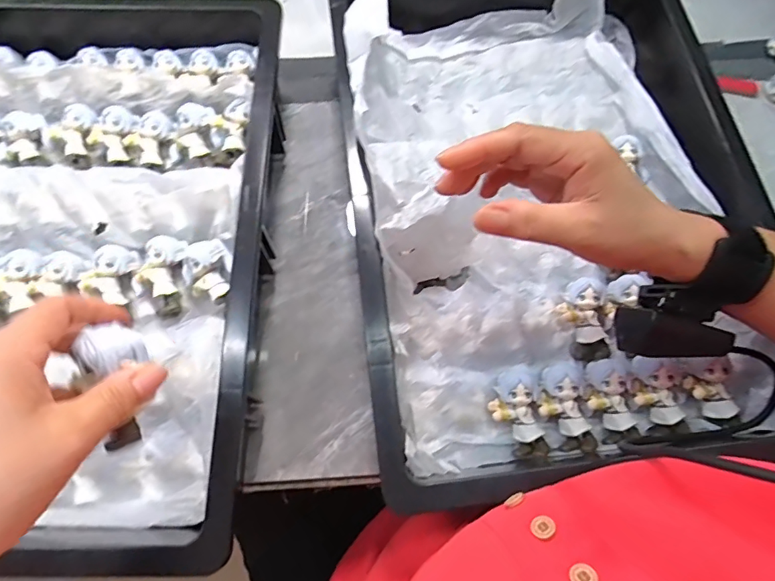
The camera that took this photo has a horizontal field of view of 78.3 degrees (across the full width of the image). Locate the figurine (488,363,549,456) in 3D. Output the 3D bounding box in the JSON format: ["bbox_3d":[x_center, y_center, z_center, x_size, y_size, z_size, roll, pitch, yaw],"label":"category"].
[{"bbox_3d":[0.097,0.088,0.352,0.039,0.026,0.065,0,71,0],"label":"figurine"}]

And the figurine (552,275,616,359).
[{"bbox_3d":[0.160,0.022,0.383,0.043,0.028,0.062,7,72,2],"label":"figurine"}]

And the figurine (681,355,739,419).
[{"bbox_3d":[0.239,0.073,0.355,0.027,0.028,0.044,-9,72,-3],"label":"figurine"}]

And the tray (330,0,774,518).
[{"bbox_3d":[0.129,-0.086,0.396,0.315,0.081,0.448,-6,72,-2],"label":"tray"}]

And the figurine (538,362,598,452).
[{"bbox_3d":[0.130,0.085,0.351,0.033,0.023,0.064,-8,72,-3],"label":"figurine"}]

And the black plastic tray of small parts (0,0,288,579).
[{"bbox_3d":[-0.254,-0.045,0.376,0.319,0.064,0.444,0,71,0],"label":"black plastic tray of small parts"}]

